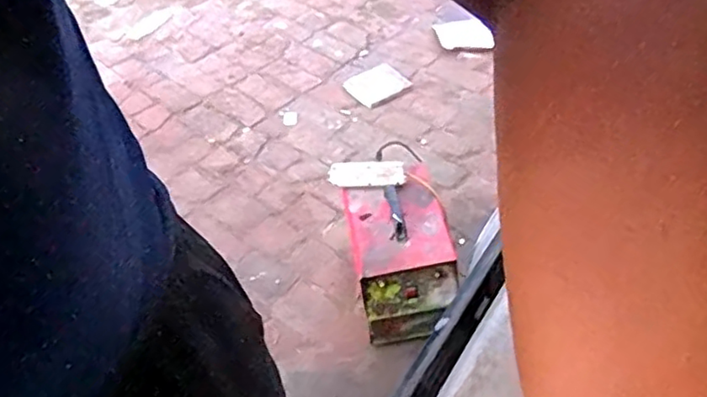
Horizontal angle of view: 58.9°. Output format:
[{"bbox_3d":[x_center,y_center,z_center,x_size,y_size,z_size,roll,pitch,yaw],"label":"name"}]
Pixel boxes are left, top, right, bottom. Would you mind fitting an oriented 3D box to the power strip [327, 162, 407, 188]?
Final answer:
[{"bbox_3d":[0.030,-0.056,1.488,0.180,0.033,0.067,0,46,5],"label":"power strip"}]

